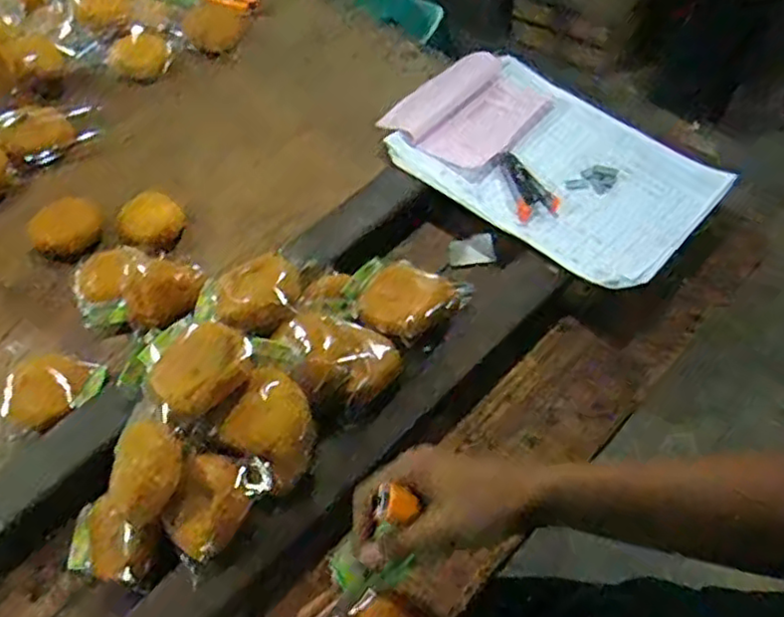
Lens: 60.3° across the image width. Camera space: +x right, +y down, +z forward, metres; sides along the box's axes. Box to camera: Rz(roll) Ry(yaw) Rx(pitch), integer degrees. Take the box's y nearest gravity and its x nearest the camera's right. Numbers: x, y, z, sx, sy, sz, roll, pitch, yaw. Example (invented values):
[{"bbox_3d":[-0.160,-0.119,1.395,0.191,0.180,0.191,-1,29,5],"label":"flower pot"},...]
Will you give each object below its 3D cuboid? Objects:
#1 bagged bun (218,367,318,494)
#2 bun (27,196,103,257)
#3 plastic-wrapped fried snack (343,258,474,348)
[{"bbox_3d":[-0.096,0.098,0.560,0.073,0.043,0.069,35,66,23],"label":"bagged bun"},{"bbox_3d":[-0.385,-0.096,0.798,0.079,0.034,0.065,-36,62,-18],"label":"bun"},{"bbox_3d":[0.012,-0.015,0.682,0.104,0.039,0.108,30,64,21],"label":"plastic-wrapped fried snack"}]

